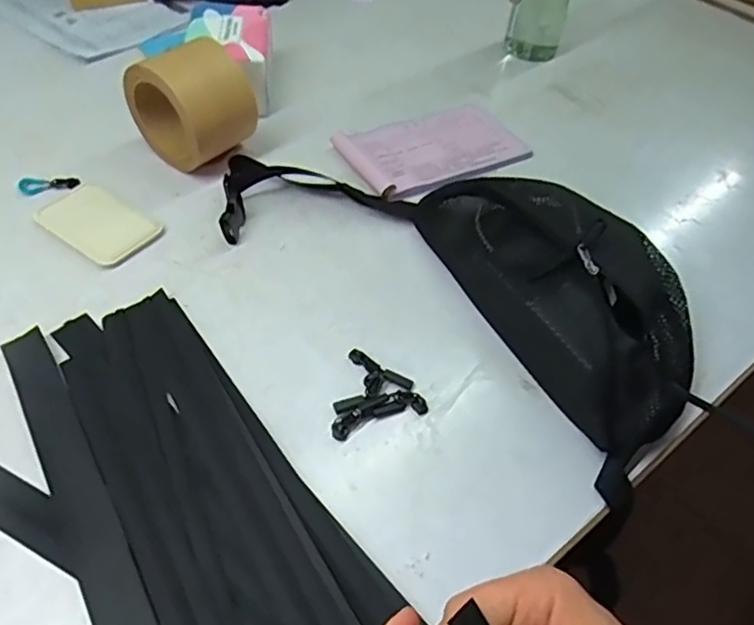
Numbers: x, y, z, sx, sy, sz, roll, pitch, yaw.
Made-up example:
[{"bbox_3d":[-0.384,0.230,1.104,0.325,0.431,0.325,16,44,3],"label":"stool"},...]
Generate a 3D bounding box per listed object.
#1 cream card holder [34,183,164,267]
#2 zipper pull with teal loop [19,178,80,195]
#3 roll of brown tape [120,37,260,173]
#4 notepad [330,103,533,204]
[{"bbox_3d":[-0.253,-0.082,0.557,0.100,0.008,0.065,30,53,19],"label":"cream card holder"},{"bbox_3d":[-0.314,-0.124,0.590,0.053,0.006,0.017,-9,51,-13],"label":"zipper pull with teal loop"},{"bbox_3d":[-0.180,-0.203,0.600,0.109,0.109,0.081,37,56,23],"label":"roll of brown tape"},{"bbox_3d":[0.065,-0.175,0.654,0.186,0.017,0.118,-23,55,-23],"label":"notepad"}]

